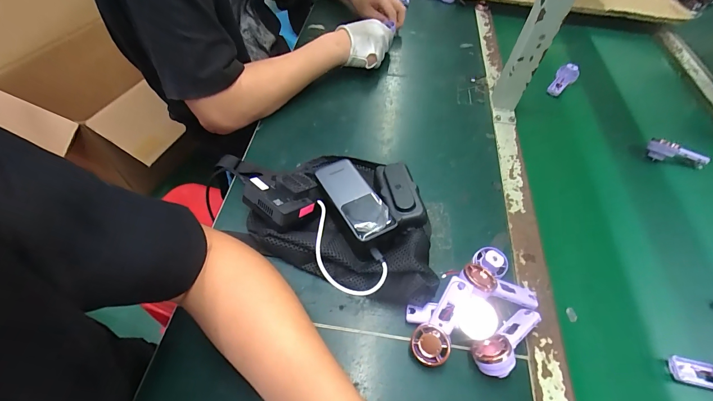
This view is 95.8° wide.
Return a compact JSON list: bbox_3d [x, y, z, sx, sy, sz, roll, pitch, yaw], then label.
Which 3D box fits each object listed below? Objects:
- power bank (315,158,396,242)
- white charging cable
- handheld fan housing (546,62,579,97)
[{"bbox_3d":[-0.002,-0.003,0.404,0.052,0.019,0.123,-25,60,-18],"label":"power bank"},{"bbox_3d":[-0.023,0.061,0.385,0.127,0.017,0.065,40,62,23],"label":"white charging cable"},{"bbox_3d":[0.421,-0.246,0.665,0.036,0.025,0.089,40,75,23],"label":"handheld fan housing"}]

